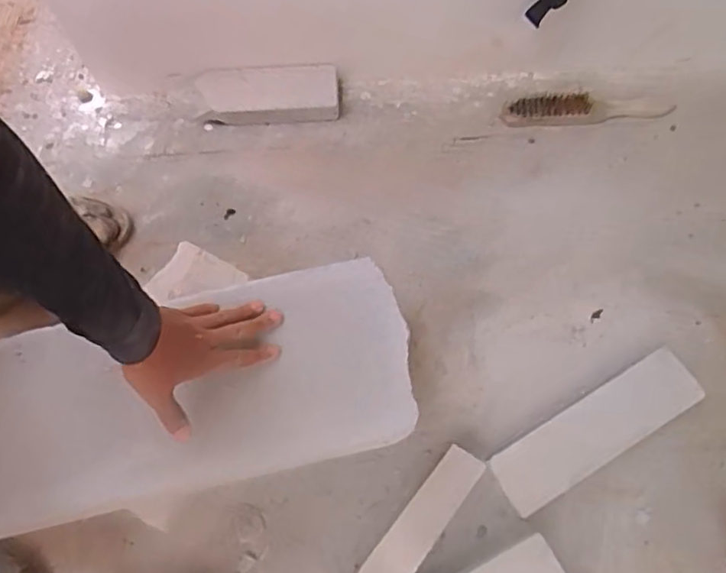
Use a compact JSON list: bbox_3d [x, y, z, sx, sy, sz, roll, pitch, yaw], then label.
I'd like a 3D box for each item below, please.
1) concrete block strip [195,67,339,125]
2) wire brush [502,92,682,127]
[{"bbox_3d":[-0.147,-0.291,0.924,0.218,0.041,0.077,-2,69,2],"label":"concrete block strip"},{"bbox_3d":[0.328,-0.259,0.894,0.240,0.028,0.035,1,69,3],"label":"wire brush"}]

